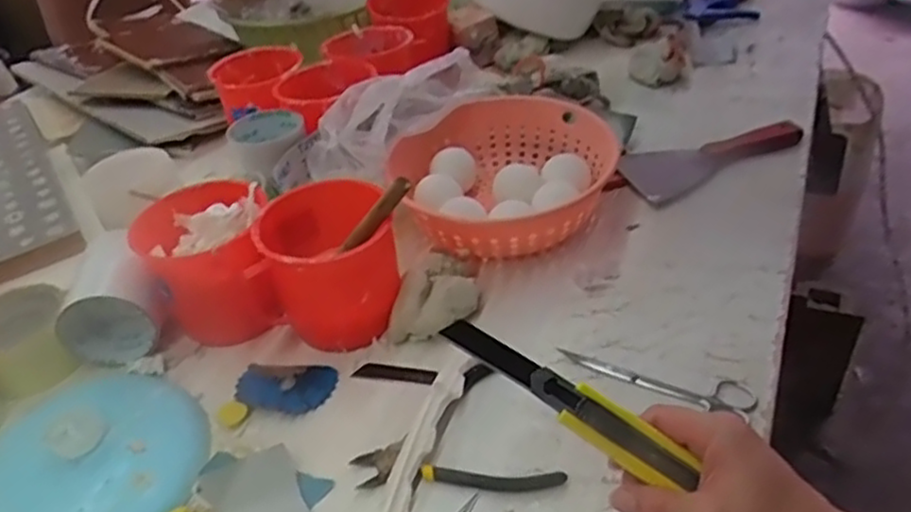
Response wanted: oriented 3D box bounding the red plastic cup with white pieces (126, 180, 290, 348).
[{"bbox_3d":[-0.223,0.011,0.631,0.123,0.106,0.129,-5,38,4],"label":"red plastic cup with white pieces"}]

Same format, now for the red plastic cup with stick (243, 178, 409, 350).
[{"bbox_3d":[-0.108,0.005,0.606,0.115,0.134,0.107,-4,38,3],"label":"red plastic cup with stick"}]

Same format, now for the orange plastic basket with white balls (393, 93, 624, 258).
[{"bbox_3d":[0.051,-0.083,0.731,0.209,0.077,0.215,-4,38,3],"label":"orange plastic basket with white balls"}]

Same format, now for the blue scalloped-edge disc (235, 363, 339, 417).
[{"bbox_3d":[-0.145,0.109,0.581,0.082,0.013,0.044,2,39,11],"label":"blue scalloped-edge disc"}]

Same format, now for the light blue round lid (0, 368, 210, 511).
[{"bbox_3d":[-0.289,0.157,0.532,0.180,0.015,0.175,-4,38,3],"label":"light blue round lid"}]

